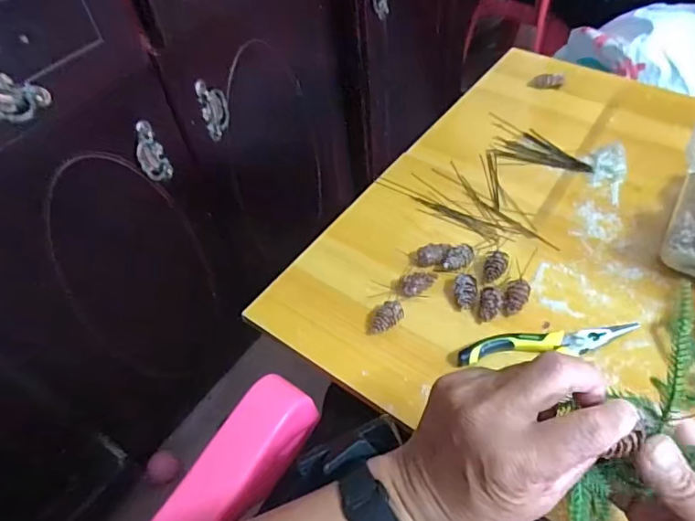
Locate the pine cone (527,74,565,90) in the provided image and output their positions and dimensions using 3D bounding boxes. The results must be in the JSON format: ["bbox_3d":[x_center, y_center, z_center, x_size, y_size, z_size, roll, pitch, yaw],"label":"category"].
[{"bbox_3d":[0.274,-0.248,0.711,0.049,0.014,0.021,-3,50,4],"label":"pine cone"}]

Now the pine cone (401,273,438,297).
[{"bbox_3d":[0.071,0.022,0.509,0.037,0.021,0.017,-10,50,-2],"label":"pine cone"}]

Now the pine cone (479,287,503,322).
[{"bbox_3d":[0.136,0.042,0.490,0.019,0.019,0.029,4,51,10],"label":"pine cone"}]

